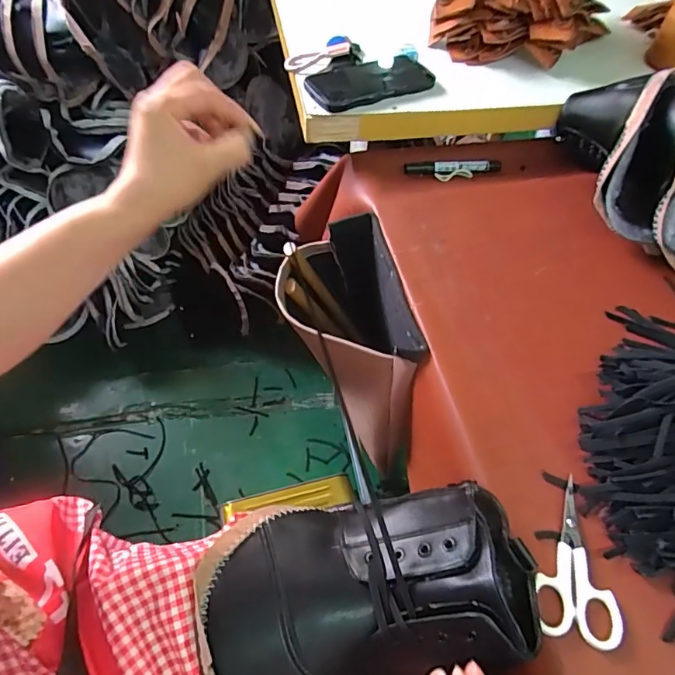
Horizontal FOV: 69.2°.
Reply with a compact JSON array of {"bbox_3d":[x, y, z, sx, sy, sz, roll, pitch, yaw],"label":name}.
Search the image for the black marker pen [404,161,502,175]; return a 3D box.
[{"bbox_3d":[0.158,-0.231,0.666,0.139,0.013,0.017,-7,56,-9],"label":"black marker pen"}]

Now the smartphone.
[{"bbox_3d":[0.040,-0.337,0.641,0.171,0.017,0.091,-23,60,-18],"label":"smartphone"}]

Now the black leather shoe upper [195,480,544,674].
[{"bbox_3d":[0.017,0.190,0.357,0.229,0.100,0.153,-10,57,-10],"label":"black leather shoe upper"}]

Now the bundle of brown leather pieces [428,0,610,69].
[{"bbox_3d":[0.274,-0.493,0.697,0.226,0.128,0.198,23,57,12],"label":"bundle of brown leather pieces"}]

